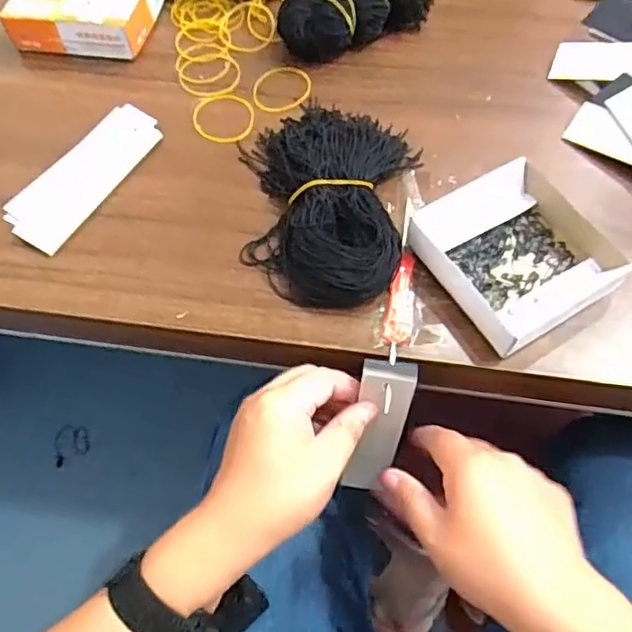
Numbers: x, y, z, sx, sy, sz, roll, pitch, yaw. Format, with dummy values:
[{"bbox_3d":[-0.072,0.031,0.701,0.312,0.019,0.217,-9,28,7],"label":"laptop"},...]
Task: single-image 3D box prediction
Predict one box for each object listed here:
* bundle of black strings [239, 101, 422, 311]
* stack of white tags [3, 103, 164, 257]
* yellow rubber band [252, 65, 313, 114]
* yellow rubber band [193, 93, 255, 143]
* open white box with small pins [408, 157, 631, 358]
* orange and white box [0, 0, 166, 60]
[{"bbox_3d":[0.008,-0.090,0.410,0.114,0.033,0.168,1,62,3],"label":"bundle of black strings"},{"bbox_3d":[-0.168,-0.104,0.441,0.052,0.010,0.133,28,67,16],"label":"stack of white tags"},{"bbox_3d":[-0.027,-0.181,0.476,0.045,0.004,0.051,6,63,6],"label":"yellow rubber band"},{"bbox_3d":[-0.071,-0.156,0.464,0.047,0.004,0.051,-1,62,2],"label":"yellow rubber band"},{"bbox_3d":[0.131,-0.043,0.388,0.110,0.024,0.105,-28,65,-12],"label":"open white box with small pins"},{"bbox_3d":[-0.193,-0.267,0.510,0.110,0.038,0.104,10,63,7],"label":"orange and white box"}]

